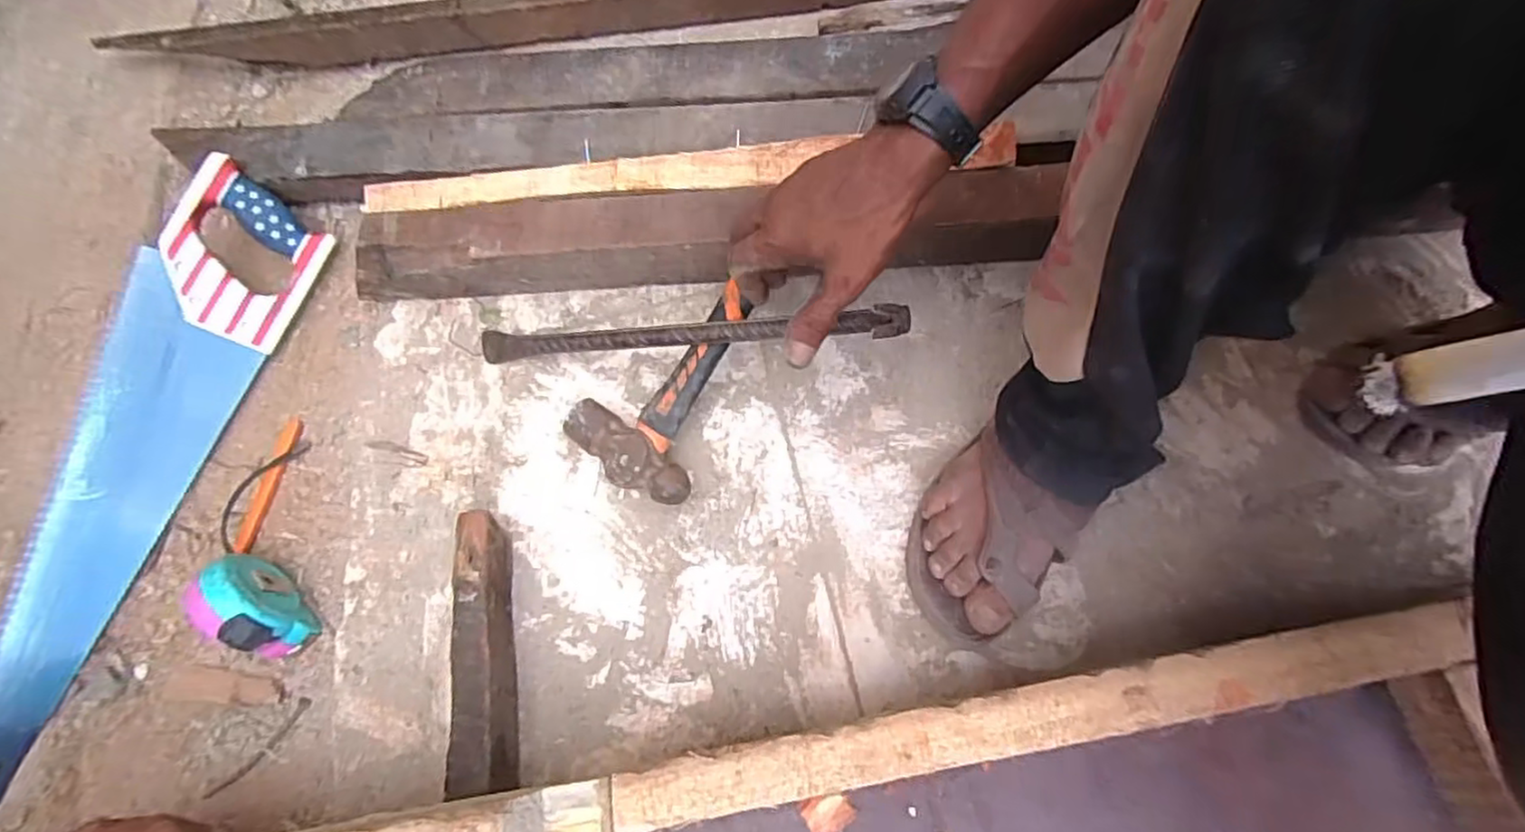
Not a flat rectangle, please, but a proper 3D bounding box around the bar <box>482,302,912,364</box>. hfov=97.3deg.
[{"bbox_3d":[-0.075,-0.063,0.530,0.372,0.017,0.022,-1,72,22],"label":"bar"}]

